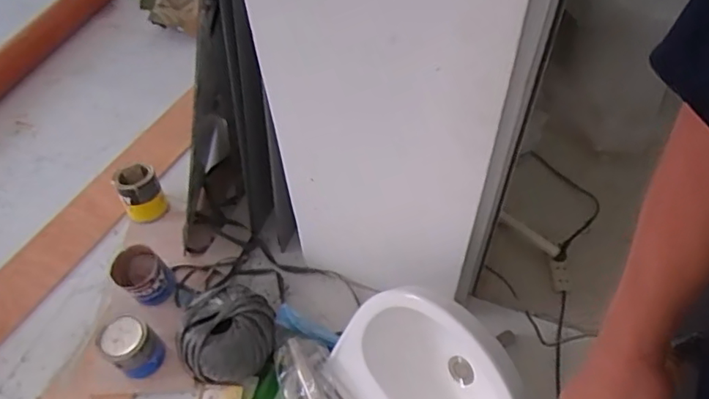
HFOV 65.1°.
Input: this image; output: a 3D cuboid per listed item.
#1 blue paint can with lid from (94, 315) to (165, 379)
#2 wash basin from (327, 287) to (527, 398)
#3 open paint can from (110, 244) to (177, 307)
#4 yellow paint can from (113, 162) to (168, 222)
[{"bbox_3d":[-0.479,0.319,1.202,0.114,0.134,0.103,35,65,24],"label":"blue paint can with lid"},{"bbox_3d":[0.152,0.363,1.042,0.249,0.239,0.392,-30,57,-17],"label":"wash basin"},{"bbox_3d":[-0.489,0.181,1.293,0.106,0.115,0.110,-2,56,3],"label":"open paint can"},{"bbox_3d":[-0.552,-0.017,1.435,0.109,0.137,0.094,-24,58,-12],"label":"yellow paint can"}]

